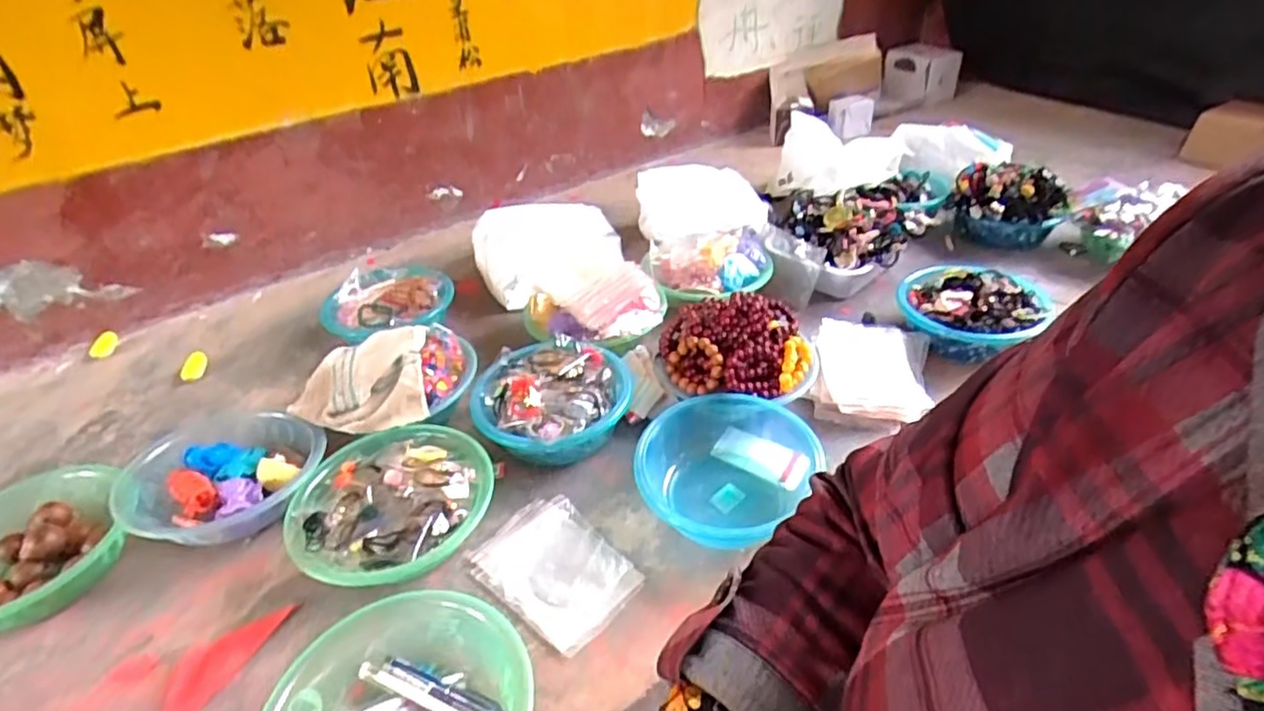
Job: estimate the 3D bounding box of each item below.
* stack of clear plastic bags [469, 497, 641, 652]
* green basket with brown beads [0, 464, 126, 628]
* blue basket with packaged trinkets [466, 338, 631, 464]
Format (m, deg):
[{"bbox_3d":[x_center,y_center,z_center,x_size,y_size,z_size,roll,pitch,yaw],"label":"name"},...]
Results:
[{"bbox_3d":[-0.090,0.250,0.766,0.193,0.024,0.137,32,50,33],"label":"stack of clear plastic bags"},{"bbox_3d":[-0.744,0.237,0.794,0.213,0.057,0.203,-3,36,2],"label":"green basket with brown beads"},{"bbox_3d":[-0.114,0.067,0.935,0.211,0.083,0.203,-3,36,2],"label":"blue basket with packaged trinkets"}]

